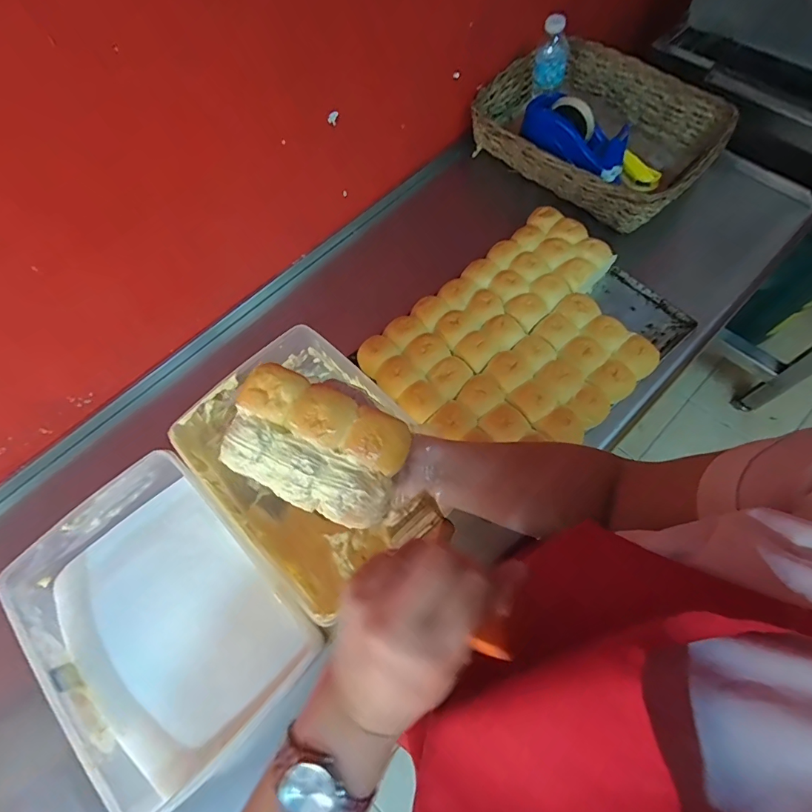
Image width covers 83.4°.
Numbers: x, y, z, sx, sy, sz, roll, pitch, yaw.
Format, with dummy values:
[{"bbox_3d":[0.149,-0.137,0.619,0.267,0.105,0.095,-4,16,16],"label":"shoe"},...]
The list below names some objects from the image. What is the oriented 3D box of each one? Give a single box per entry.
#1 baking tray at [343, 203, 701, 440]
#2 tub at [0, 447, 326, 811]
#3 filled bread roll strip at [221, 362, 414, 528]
[{"bbox_3d":[0.187,-0.099,0.692,0.436,0.075,0.315,-39,70,-13],"label":"baking tray"},{"bbox_3d":[-0.288,0.249,0.557,0.248,0.085,0.335,-43,71,-14],"label":"tub"},{"bbox_3d":[-0.080,0.034,0.405,0.154,0.038,0.103,23,73,10],"label":"filled bread roll strip"}]

